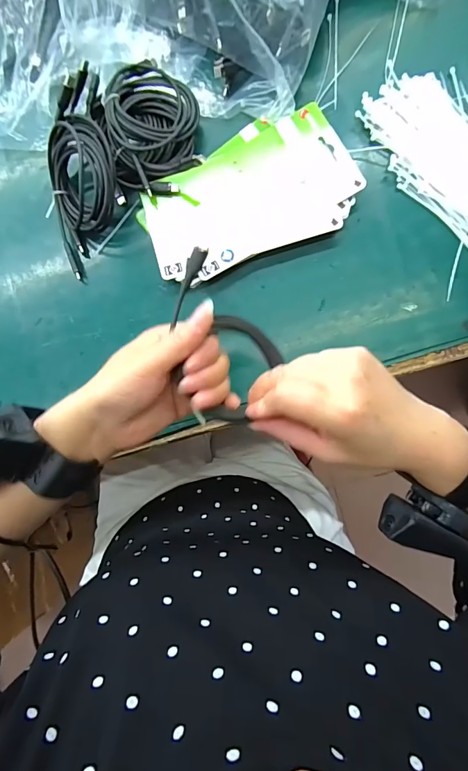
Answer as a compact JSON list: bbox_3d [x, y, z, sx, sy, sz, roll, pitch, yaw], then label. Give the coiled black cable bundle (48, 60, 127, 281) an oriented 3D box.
[{"bbox_3d":[-0.147,-0.203,0.380,0.070,0.049,0.186,6,101,5],"label":"coiled black cable bundle"}]

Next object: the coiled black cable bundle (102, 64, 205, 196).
[{"bbox_3d":[-0.079,-0.249,0.373,0.090,0.038,0.128,-8,86,4],"label":"coiled black cable bundle"}]

